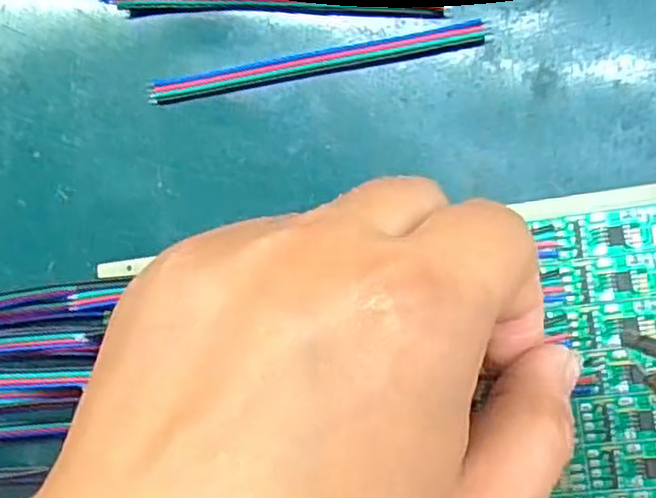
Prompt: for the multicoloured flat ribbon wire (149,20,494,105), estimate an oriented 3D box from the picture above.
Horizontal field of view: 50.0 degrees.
[{"bbox_3d":[-0.005,-0.053,0.200,0.097,0.004,0.008,-8,86,9],"label":"multicoloured flat ribbon wire"}]

